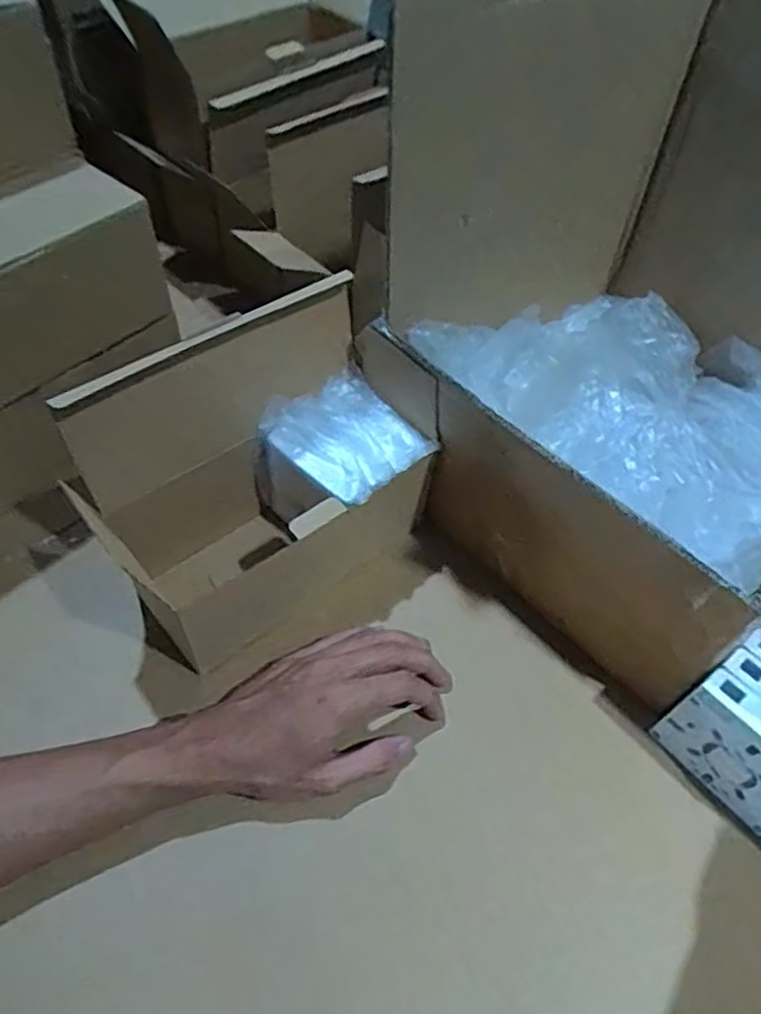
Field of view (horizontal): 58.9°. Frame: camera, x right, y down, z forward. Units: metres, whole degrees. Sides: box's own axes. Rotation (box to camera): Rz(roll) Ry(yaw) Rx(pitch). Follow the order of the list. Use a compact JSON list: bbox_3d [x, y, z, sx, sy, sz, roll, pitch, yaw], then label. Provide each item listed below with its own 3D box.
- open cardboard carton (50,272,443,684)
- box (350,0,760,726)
[{"bbox_3d":[-0.070,-0.021,0.464,0.217,0.177,0.107,-36,62,-24],"label":"open cardboard carton"},{"bbox_3d":[0.217,-0.137,0.453,0.350,0.363,0.308,-32,61,-23],"label":"box"}]

